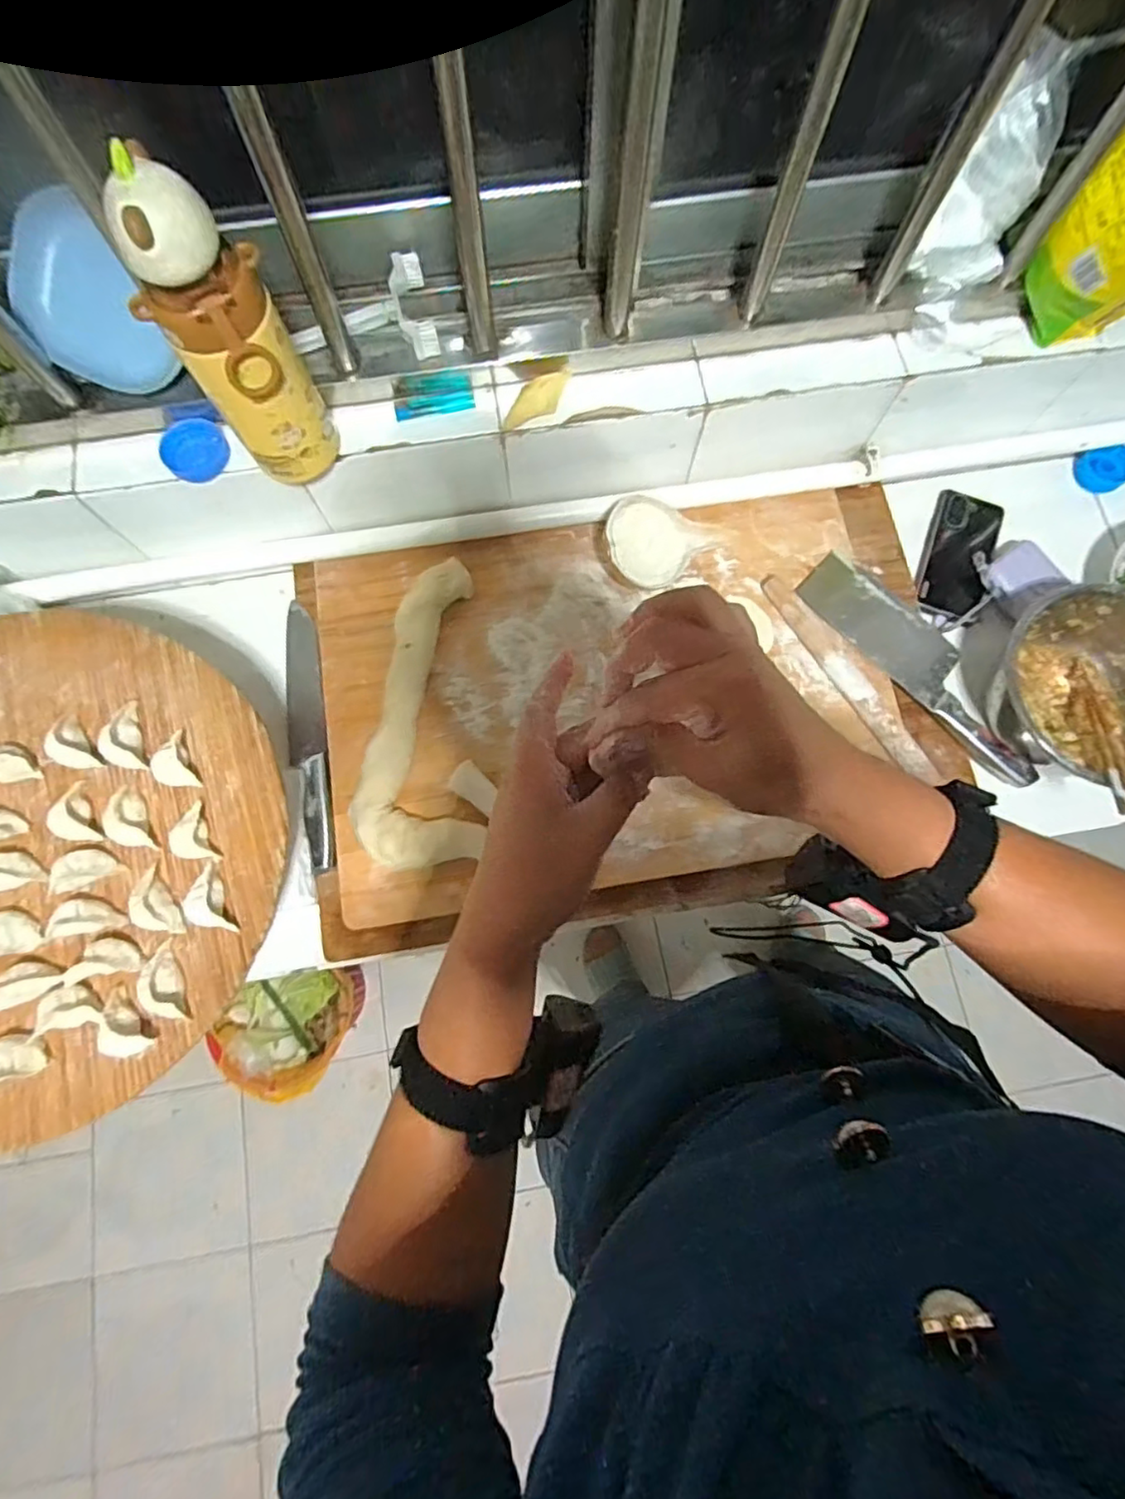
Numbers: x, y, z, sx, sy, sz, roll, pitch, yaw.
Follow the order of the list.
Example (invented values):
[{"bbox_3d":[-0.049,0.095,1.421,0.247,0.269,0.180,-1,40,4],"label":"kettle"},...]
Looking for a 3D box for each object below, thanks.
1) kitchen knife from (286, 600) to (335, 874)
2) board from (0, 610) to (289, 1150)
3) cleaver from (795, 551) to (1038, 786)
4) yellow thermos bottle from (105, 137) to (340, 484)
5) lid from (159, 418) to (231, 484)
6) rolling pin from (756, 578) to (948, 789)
[{"bbox_3d":[-0.270,-0.017,0.663,0.042,0.018,0.287,-9,77,-2],"label":"kitchen knife"},{"bbox_3d":[-0.449,0.080,0.521,0.424,0.044,0.399,0,77,0],"label":"board"},{"bbox_3d":[0.397,-0.097,0.681,0.091,0.026,0.308,-43,80,-9],"label":"cleaver"},{"bbox_3d":[-0.241,-0.297,0.465,0.070,0.227,0.075,15,77,3],"label":"yellow thermos bottle"},{"bbox_3d":[-0.336,-0.275,0.574,0.056,0.052,0.010,-59,41,20],"label":"lid"},{"bbox_3d":[0.298,-0.076,0.657,0.027,0.026,0.270,-32,79,-7],"label":"rolling pin"}]

